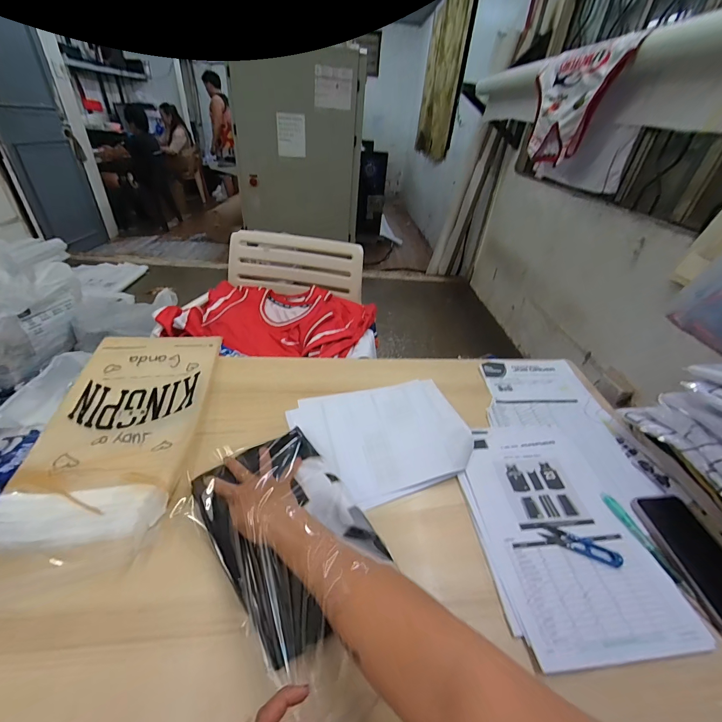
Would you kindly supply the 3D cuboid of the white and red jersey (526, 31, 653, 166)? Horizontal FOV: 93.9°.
[{"bbox_3d":[0.707,-0.879,1.181,0.080,0.322,0.502,7,36,2],"label":"white and red jersey"}]

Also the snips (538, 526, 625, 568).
[{"bbox_3d":[0.301,0.250,0.459,0.096,0.008,0.027,15,37,13],"label":"snips"}]

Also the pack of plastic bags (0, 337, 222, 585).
[{"bbox_3d":[-0.383,0.101,0.558,0.222,0.049,0.439,-2,37,-11],"label":"pack of plastic bags"}]

